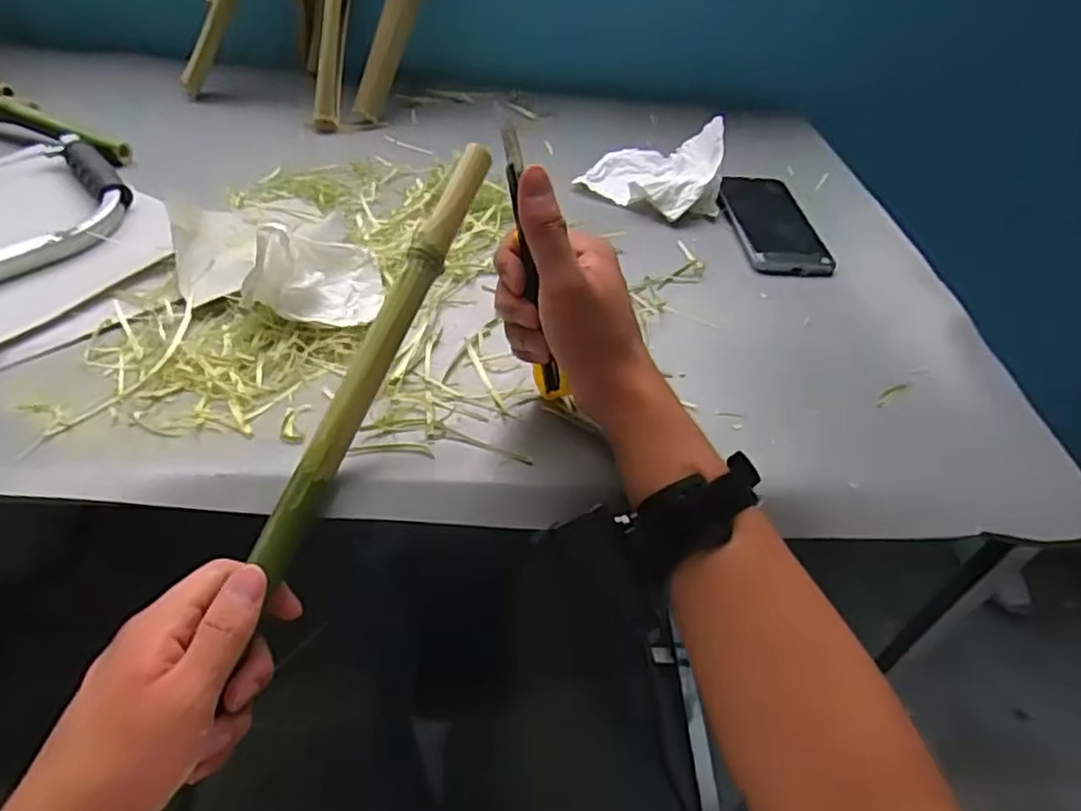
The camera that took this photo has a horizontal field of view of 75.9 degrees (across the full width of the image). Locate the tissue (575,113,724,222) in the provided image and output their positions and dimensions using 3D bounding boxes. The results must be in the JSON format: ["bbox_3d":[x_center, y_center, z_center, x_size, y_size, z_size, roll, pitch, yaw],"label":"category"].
[{"bbox_3d":[0.112,-0.237,0.682,0.138,0.063,0.117,16,46,8],"label":"tissue"}]

